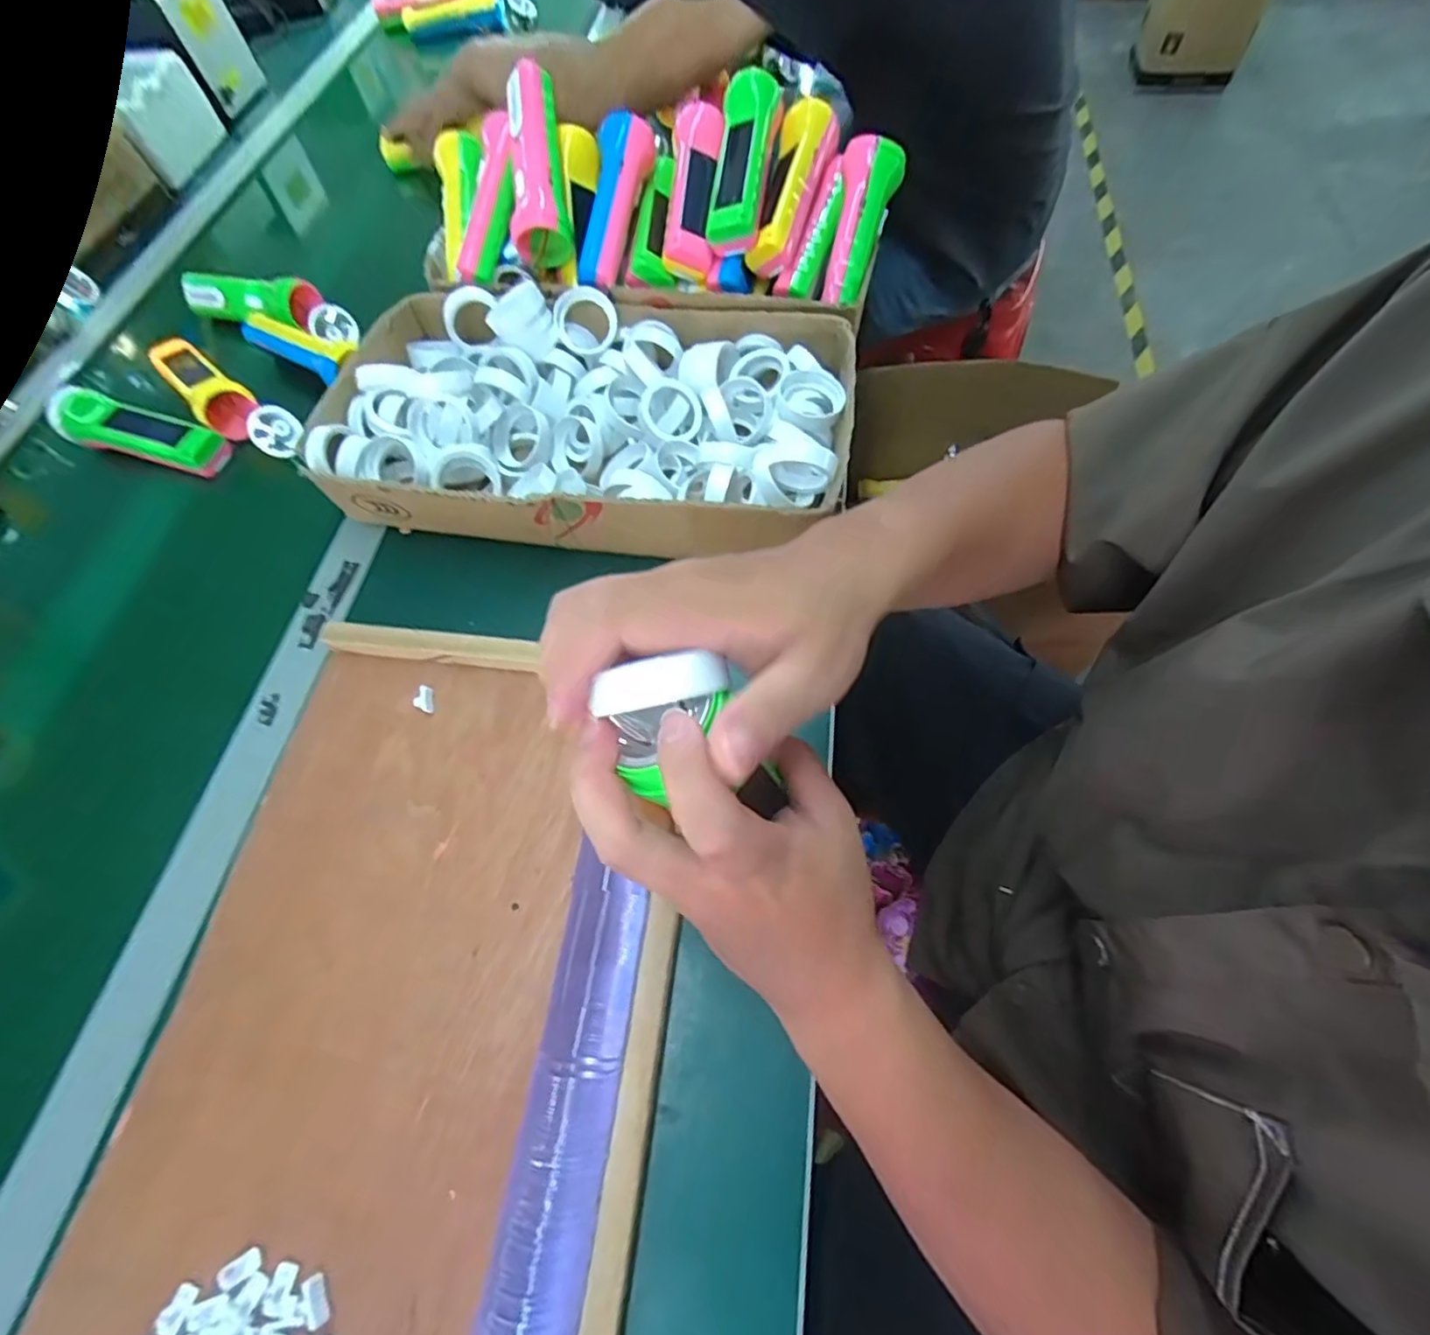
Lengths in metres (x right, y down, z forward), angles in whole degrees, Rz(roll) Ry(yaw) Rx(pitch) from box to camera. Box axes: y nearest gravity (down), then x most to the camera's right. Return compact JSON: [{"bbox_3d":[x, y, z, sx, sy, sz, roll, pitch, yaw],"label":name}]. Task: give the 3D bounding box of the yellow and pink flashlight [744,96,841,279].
[{"bbox_3d":[0.067,-0.423,0.562,0.052,0.045,0.149,17,86,10],"label":"yellow and pink flashlight"}]

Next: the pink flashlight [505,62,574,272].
[{"bbox_3d":[-0.154,-0.438,0.557,0.053,0.048,0.153,-3,96,0],"label":"pink flashlight"}]

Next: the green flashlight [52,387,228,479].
[{"bbox_3d":[-0.549,-0.222,0.611,0.168,0.046,0.055,14,64,12],"label":"green flashlight"}]

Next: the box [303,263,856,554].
[{"bbox_3d":[-0.101,-0.211,0.535,0.408,0.078,0.240,9,63,6],"label":"box"}]

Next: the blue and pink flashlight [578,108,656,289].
[{"bbox_3d":[-0.093,-0.413,0.570,0.042,0.037,0.161,9,81,6],"label":"blue and pink flashlight"}]

